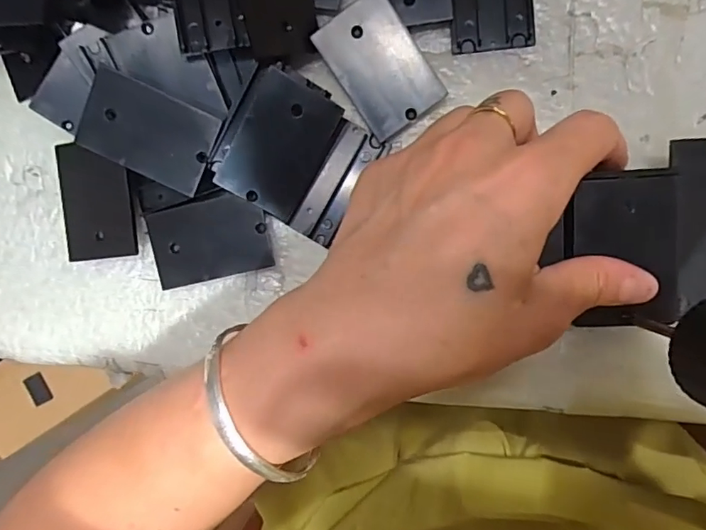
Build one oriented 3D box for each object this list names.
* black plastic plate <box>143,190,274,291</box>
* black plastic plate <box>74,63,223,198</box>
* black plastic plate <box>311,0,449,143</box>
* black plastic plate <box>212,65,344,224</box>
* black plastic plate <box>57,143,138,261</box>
[{"bbox_3d":[-0.066,-0.012,0.229,0.054,0.006,0.036,-11,97,9],"label":"black plastic plate"},{"bbox_3d":[-0.089,-0.058,0.215,0.056,0.006,0.035,24,96,-6],"label":"black plastic plate"},{"bbox_3d":[0.012,-0.086,0.216,0.035,0.004,0.054,-33,97,9],"label":"black plastic plate"},{"bbox_3d":[-0.033,-0.052,0.218,0.040,0.004,0.055,27,102,-13],"label":"black plastic plate"},{"bbox_3d":[-0.120,-0.029,0.232,0.036,0.006,0.052,-2,99,12],"label":"black plastic plate"}]

